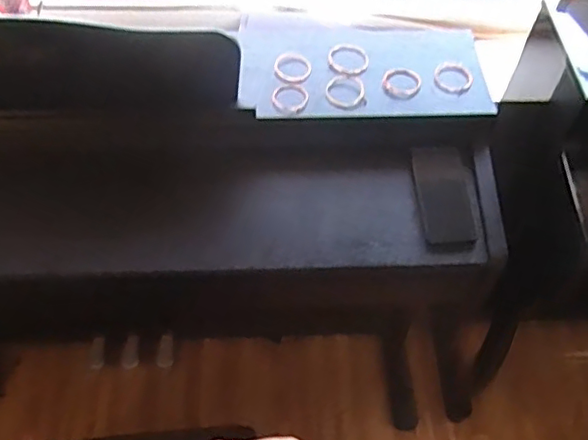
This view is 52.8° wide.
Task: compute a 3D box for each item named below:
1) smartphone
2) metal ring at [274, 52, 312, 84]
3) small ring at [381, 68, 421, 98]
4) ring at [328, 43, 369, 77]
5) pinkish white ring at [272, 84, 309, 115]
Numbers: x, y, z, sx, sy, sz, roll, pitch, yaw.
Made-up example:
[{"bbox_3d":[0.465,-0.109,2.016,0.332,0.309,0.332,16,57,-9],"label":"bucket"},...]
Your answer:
[{"bbox_3d":[0.227,-0.037,0.885,0.081,0.013,0.158,-4,68,-4],"label":"smartphone"},{"bbox_3d":[-0.001,-0.244,0.947,0.058,0.004,0.072,12,56,6],"label":"metal ring"},{"bbox_3d":[0.170,-0.216,0.931,0.059,0.007,0.057,1,56,-1],"label":"small ring"},{"bbox_3d":[0.088,-0.260,0.959,0.067,0.006,0.079,13,56,7],"label":"ring"},{"bbox_3d":[-0.005,-0.185,0.902,0.054,0.006,0.059,6,56,2],"label":"pinkish white ring"}]

